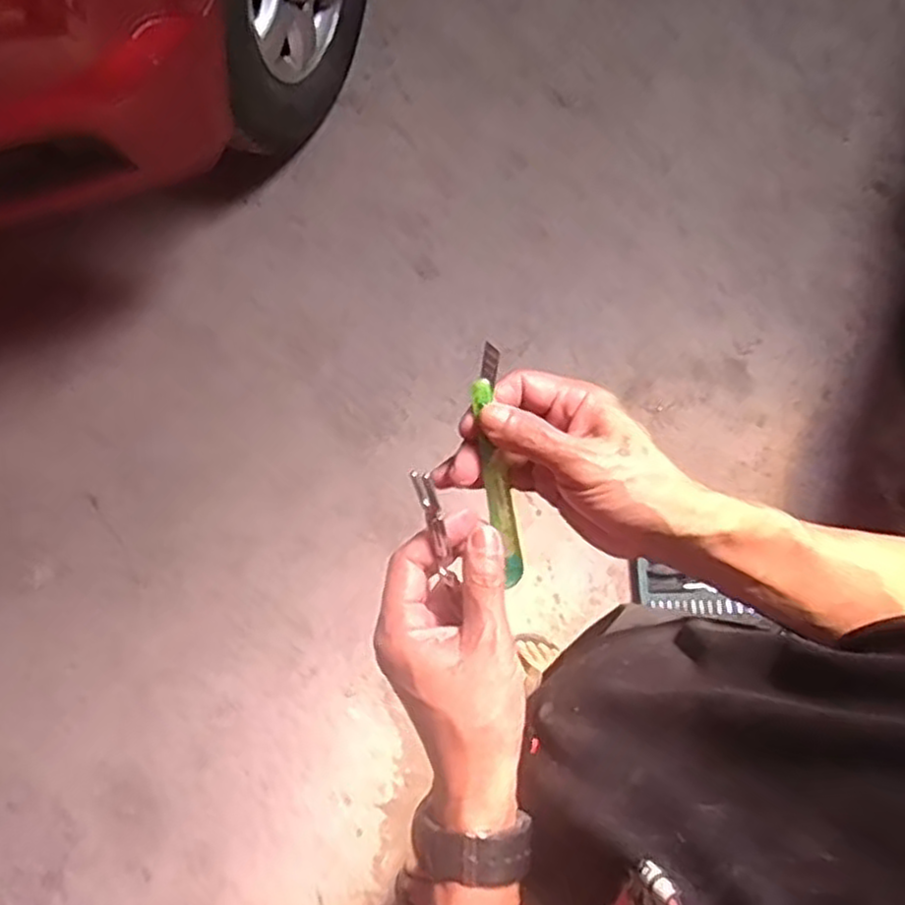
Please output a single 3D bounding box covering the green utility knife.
[{"bbox_3d":[0.025,0.008,0.435,0.017,0.014,0.140,-9,106,-1],"label":"green utility knife"}]

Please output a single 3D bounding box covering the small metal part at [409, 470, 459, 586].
[{"bbox_3d":[-0.009,0.042,0.412,0.011,0.012,0.068,-14,110,-3],"label":"small metal part"}]

